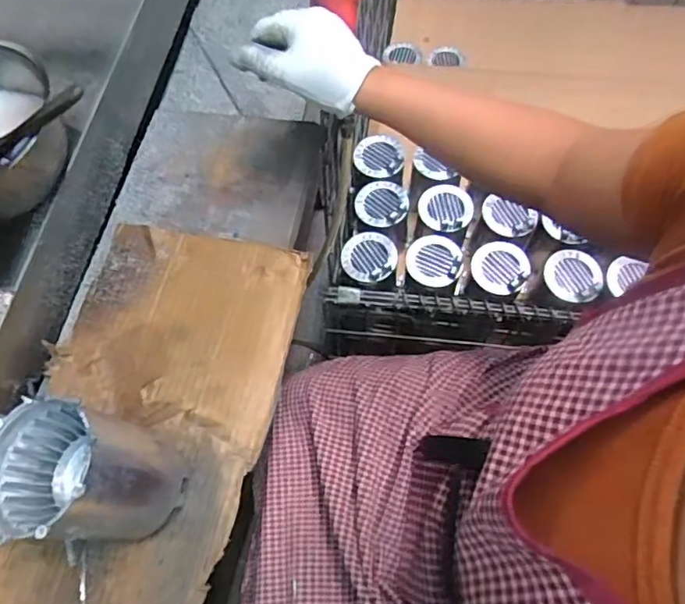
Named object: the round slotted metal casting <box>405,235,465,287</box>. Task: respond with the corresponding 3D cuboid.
[{"bbox_3d":[0.142,-0.065,0.861,0.086,0.015,0.082,14,67,9],"label":"round slotted metal casting"}]

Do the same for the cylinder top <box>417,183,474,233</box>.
[{"bbox_3d":[0.164,-0.151,0.876,0.085,0.011,0.082,-1,66,2],"label":"cylinder top"}]

